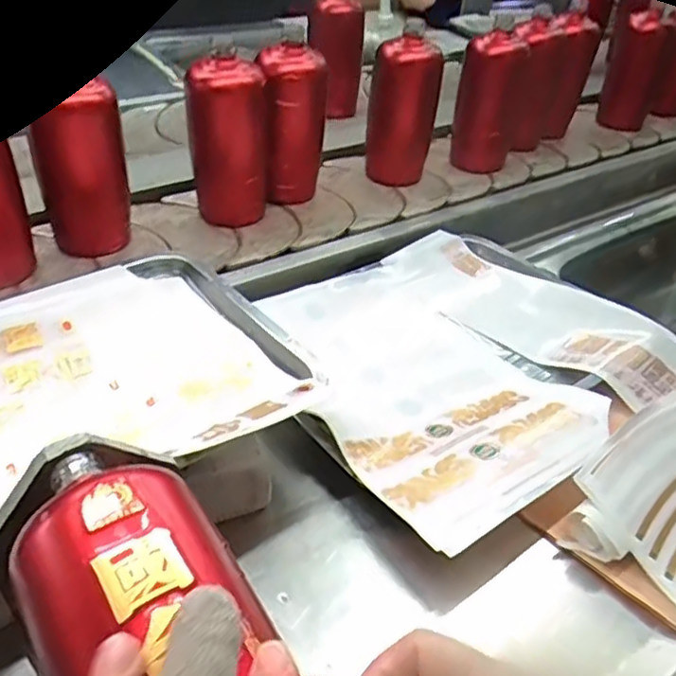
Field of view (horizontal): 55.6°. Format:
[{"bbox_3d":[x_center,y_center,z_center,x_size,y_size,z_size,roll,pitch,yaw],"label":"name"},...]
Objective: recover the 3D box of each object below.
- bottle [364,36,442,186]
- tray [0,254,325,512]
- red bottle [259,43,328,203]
[{"bbox_3d":[0.081,-0.286,0.819,0.076,0.161,0.065,0,39,-3],"label":"bottle"},{"bbox_3d":[-0.214,0.031,0.446,0.337,0.039,0.277,-25,47,-32],"label":"tray"},{"bbox_3d":[-0.060,-0.241,0.745,0.074,0.171,0.061,-22,45,-29],"label":"red bottle"}]

